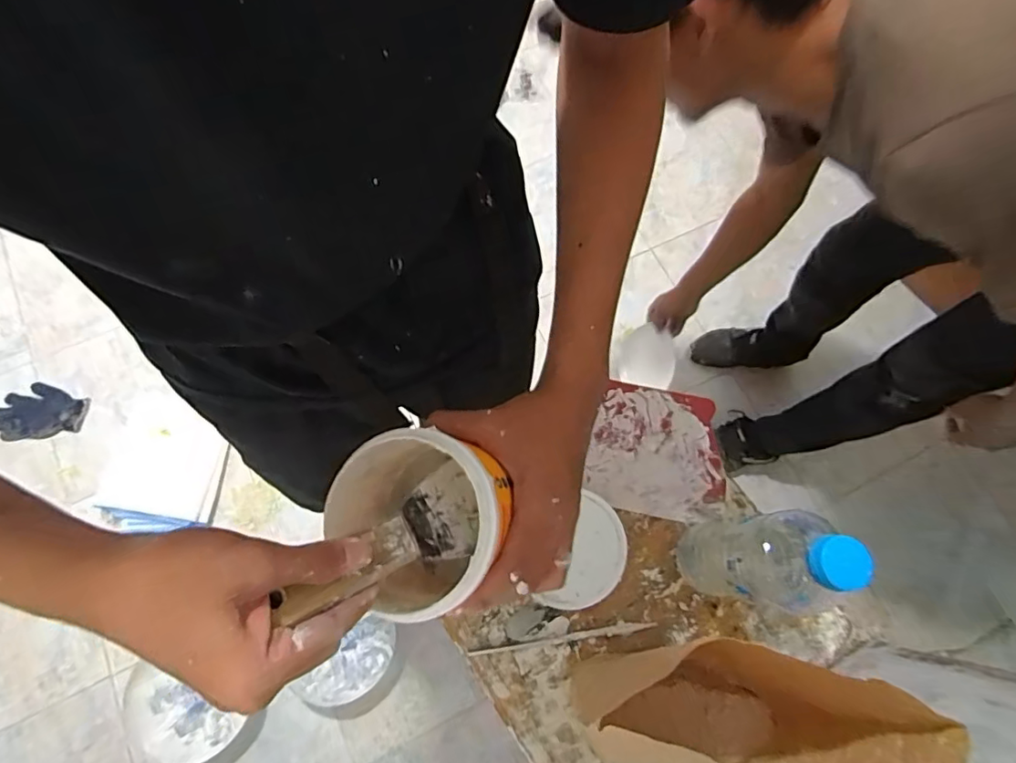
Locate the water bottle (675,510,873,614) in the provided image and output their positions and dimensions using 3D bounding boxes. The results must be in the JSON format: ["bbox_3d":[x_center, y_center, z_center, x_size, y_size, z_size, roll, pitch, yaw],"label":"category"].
[{"bbox_3d":[0.194,0.138,0.433,0.062,0.235,0.067,-4,72,-4],"label":"water bottle"}]

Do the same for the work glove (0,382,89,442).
[{"bbox_3d":[-1.128,0.074,1.315,0.200,0.016,0.142,3,72,-2],"label":"work glove"}]

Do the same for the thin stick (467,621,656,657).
[{"bbox_3d":[0.051,0.241,0.514,0.174,0.004,0.009,-7,73,-5],"label":"thin stick"}]

